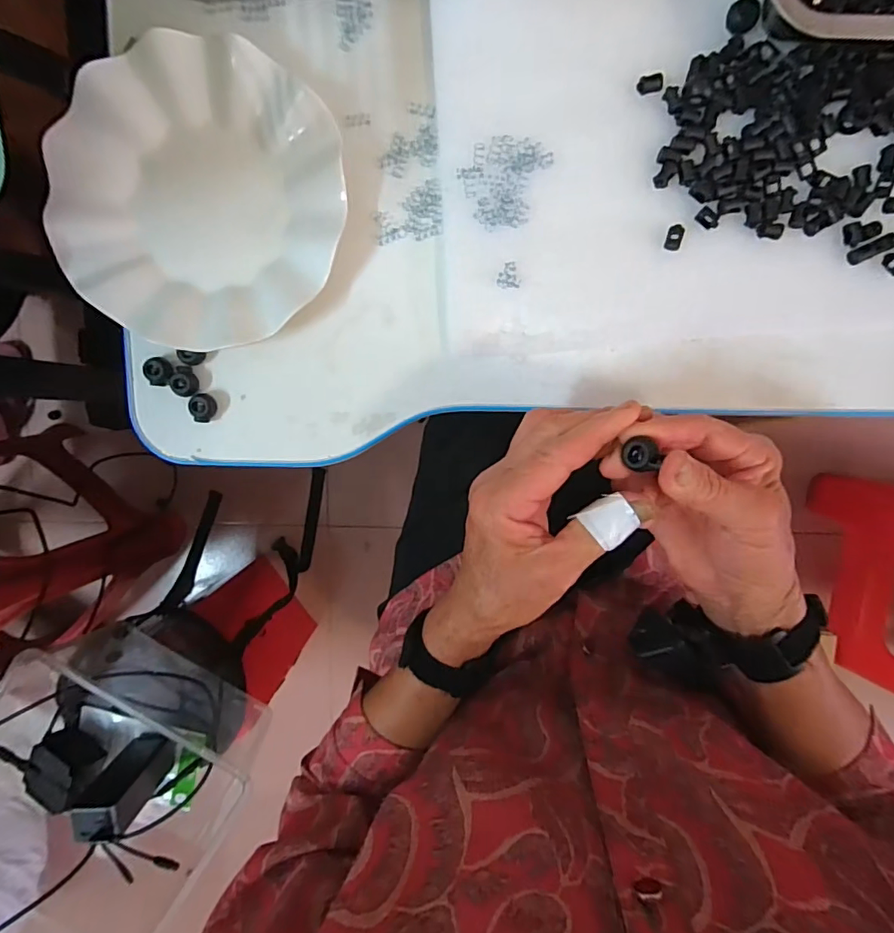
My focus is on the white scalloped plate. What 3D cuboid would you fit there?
[{"bbox_3d":[-0.159,-0.170,0.324,0.176,0.023,0.177,0,97,1],"label":"white scalloped plate"}]

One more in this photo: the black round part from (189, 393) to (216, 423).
[{"bbox_3d":[-0.168,-0.040,0.348,0.014,0.012,0.020,-4,97,1],"label":"black round part"}]

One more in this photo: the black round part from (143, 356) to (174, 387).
[{"bbox_3d":[-0.195,-0.064,0.343,0.019,0.009,0.019,4,97,0],"label":"black round part"}]

